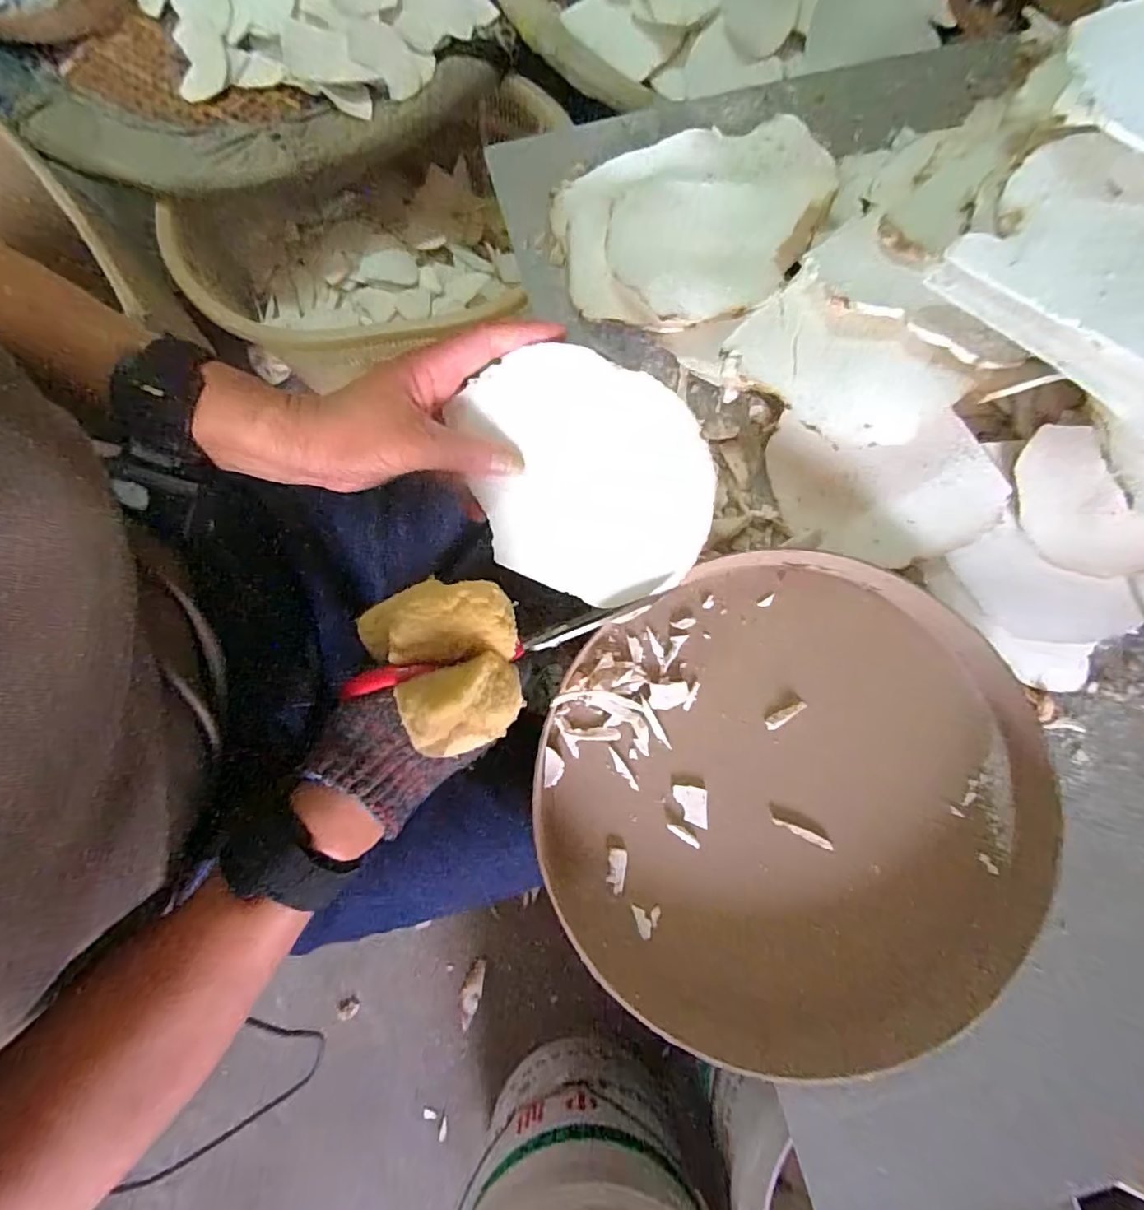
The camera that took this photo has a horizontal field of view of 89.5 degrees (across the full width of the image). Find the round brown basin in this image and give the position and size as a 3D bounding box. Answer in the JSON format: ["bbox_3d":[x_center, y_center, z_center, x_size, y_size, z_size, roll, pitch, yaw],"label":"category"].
[{"bbox_3d":[0.135,0.120,0.369,0.298,0.040,0.296,0,78,0],"label":"round brown basin"}]

